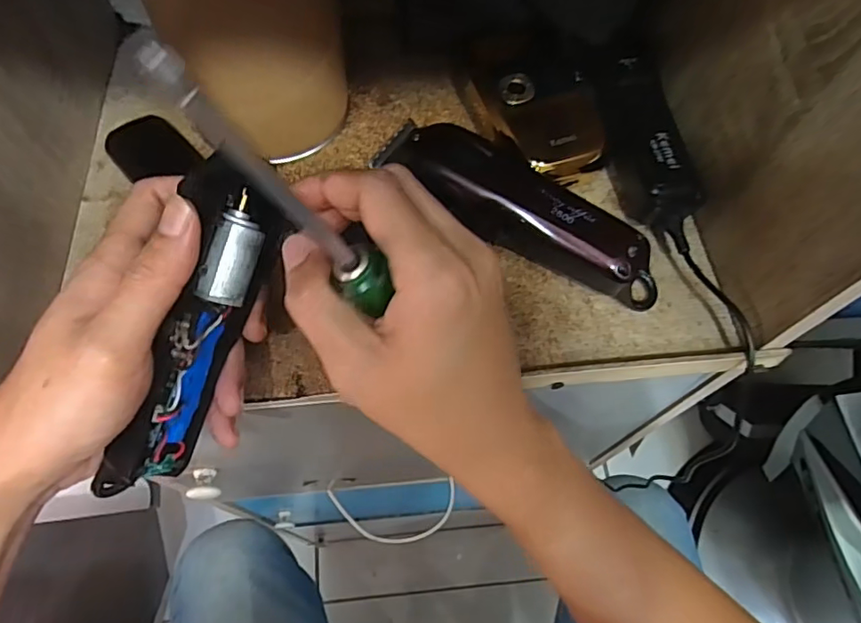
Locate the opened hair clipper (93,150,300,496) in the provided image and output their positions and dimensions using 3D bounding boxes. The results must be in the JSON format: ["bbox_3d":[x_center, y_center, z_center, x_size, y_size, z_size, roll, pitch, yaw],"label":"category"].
[{"bbox_3d":[-0.104,0.008,0.251,0.025,0.046,0.148,21,92,8],"label":"opened hair clipper"}]

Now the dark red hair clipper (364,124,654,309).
[{"bbox_3d":[0.048,-0.057,0.314,0.180,0.040,0.042,33,67,13],"label":"dark red hair clipper"}]

